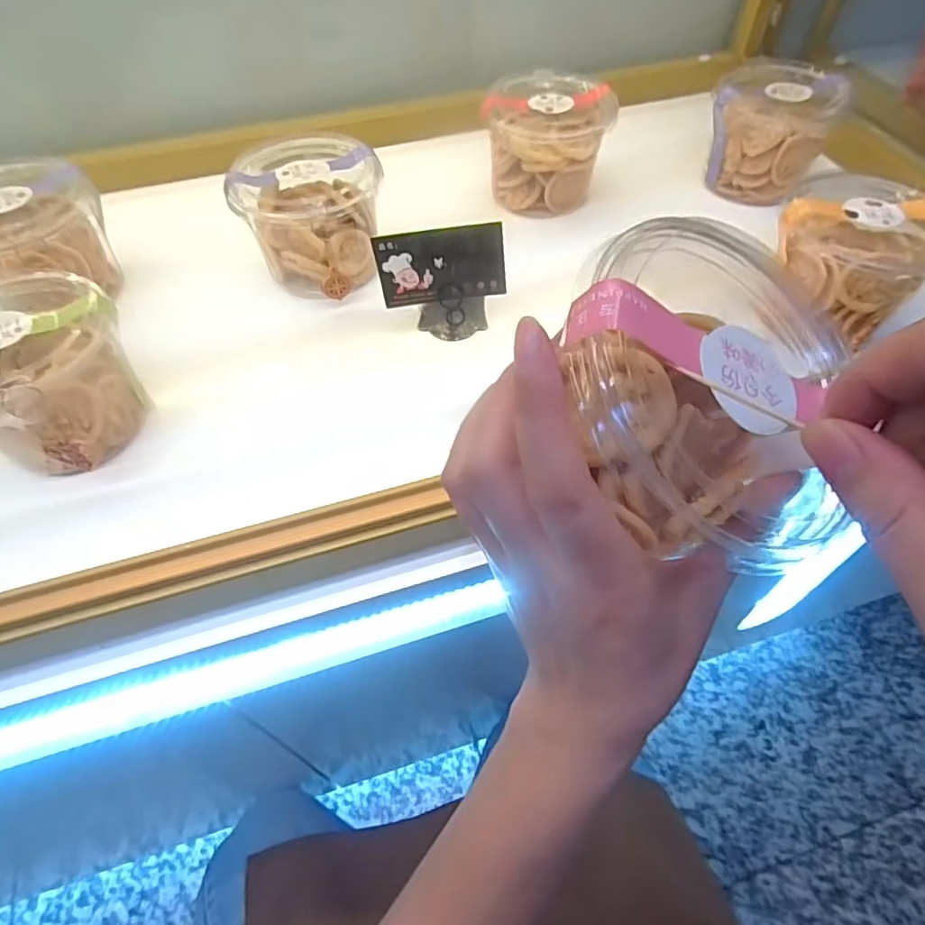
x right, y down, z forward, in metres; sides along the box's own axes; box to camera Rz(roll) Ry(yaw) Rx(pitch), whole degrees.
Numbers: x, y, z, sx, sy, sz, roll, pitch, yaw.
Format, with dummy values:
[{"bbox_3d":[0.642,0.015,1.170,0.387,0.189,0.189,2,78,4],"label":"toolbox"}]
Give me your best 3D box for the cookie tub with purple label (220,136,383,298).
[{"bbox_3d":[-0.116,-0.197,0.473,0.100,0.095,0.092,-1,54,1],"label":"cookie tub with purple label"}]

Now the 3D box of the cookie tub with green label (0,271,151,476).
[{"bbox_3d":[-0.268,-0.053,0.367,0.093,0.089,0.098,-1,54,1],"label":"cookie tub with green label"}]

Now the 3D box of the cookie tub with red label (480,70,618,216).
[{"bbox_3d":[0.077,-0.290,0.549,0.114,0.096,0.100,8,55,7],"label":"cookie tub with red label"}]

